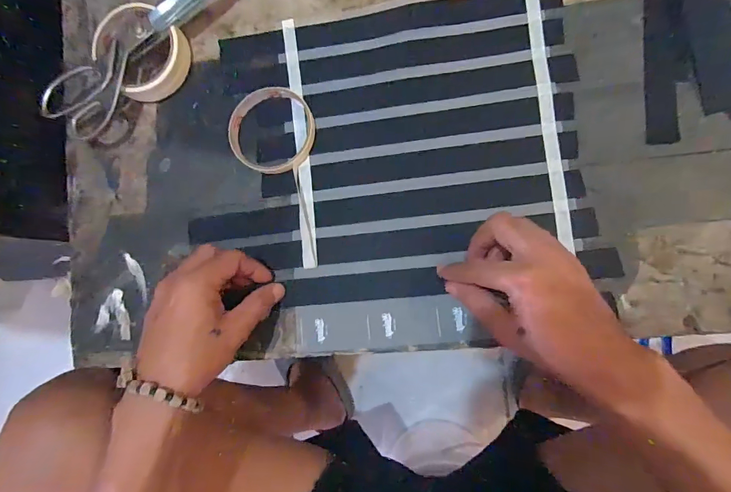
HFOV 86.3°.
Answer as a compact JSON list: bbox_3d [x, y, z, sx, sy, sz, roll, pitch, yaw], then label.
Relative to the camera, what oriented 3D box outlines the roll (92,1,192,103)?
[{"bbox_3d":[-0.221,-0.194,0.387,0.079,0.031,0.088,-42,81,2],"label":"roll"}]

